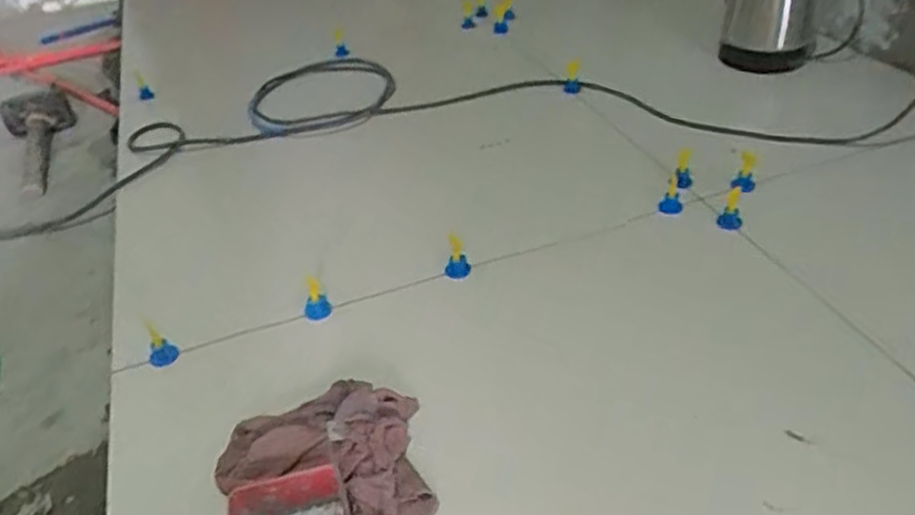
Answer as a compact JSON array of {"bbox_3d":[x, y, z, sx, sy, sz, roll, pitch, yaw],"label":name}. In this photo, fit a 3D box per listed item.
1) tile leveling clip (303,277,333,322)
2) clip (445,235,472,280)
[{"bbox_3d":[-0.168,0.049,0.860,0.030,0.051,0.033,-19,40,-15],"label":"tile leveling clip"},{"bbox_3d":[-0.001,0.002,0.877,0.031,0.058,0.026,-6,39,0],"label":"clip"}]

